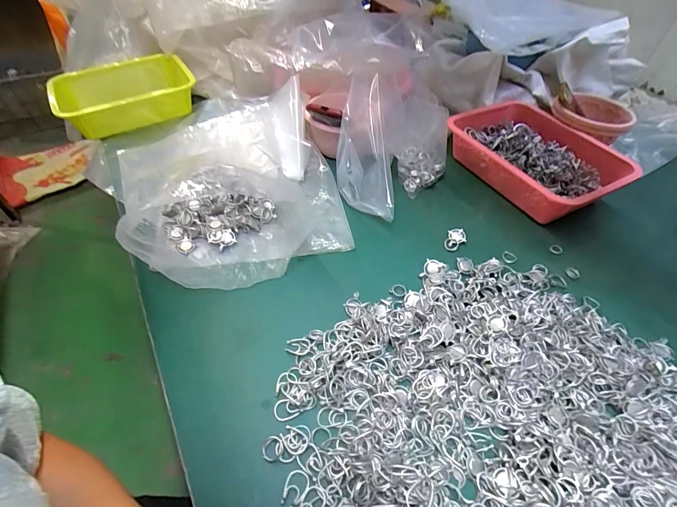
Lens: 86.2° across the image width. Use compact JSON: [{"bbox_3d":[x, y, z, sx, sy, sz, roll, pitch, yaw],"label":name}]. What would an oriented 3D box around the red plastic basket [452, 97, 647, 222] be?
[{"bbox_3d":[0.392,-0.186,0.706,0.237,0.077,0.286,-20,53,-20],"label":"red plastic basket"}]

